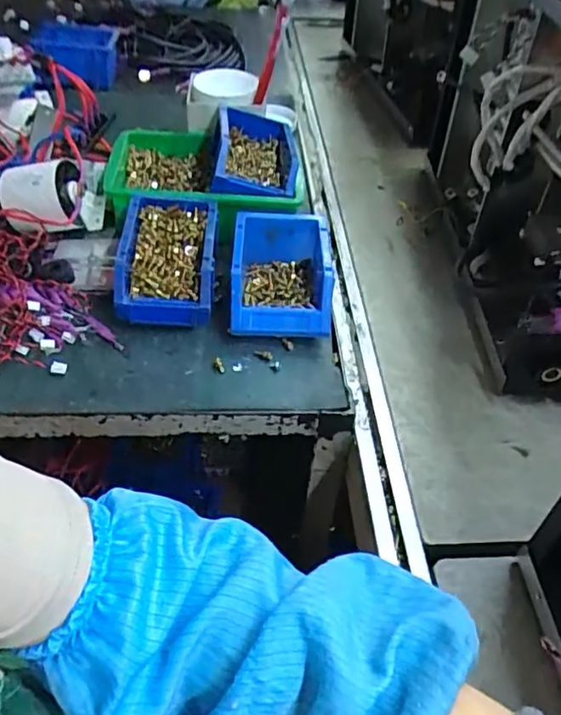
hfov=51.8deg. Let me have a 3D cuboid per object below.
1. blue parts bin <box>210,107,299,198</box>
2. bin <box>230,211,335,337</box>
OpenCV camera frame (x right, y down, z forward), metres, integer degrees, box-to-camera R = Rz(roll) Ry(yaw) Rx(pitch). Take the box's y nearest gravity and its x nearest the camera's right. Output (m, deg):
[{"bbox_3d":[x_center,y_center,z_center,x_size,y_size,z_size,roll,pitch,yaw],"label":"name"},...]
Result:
[{"bbox_3d":[-0.034,-0.278,0.766,0.115,0.061,0.168,4,46,1],"label":"blue parts bin"},{"bbox_3d":[0.001,-0.092,0.675,0.112,0.077,0.158,2,46,-1],"label":"bin"}]

